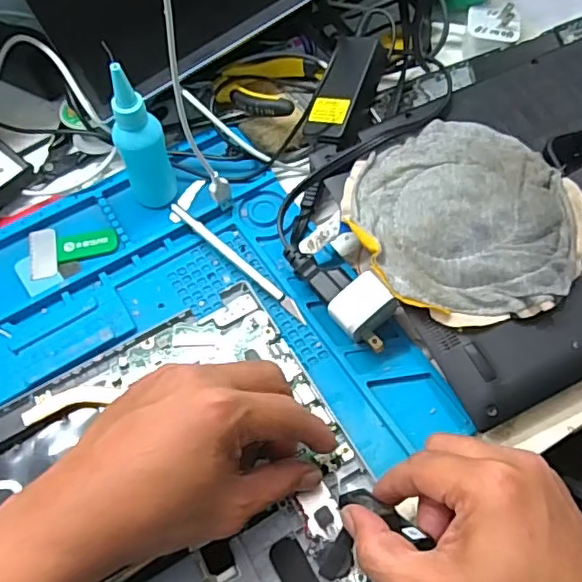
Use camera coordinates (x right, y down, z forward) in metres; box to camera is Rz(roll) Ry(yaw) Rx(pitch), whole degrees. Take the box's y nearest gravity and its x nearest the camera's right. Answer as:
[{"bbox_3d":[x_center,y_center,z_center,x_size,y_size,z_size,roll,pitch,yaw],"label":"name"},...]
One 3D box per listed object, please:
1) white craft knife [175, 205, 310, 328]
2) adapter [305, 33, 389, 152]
[{"bbox_3d":[-0.039,-0.023,0.428,0.133,0.012,0.008,39,69,21],"label":"white craft knife"},{"bbox_3d":[0.043,-0.156,0.465,0.041,0.029,0.093,14,77,24],"label":"adapter"}]

